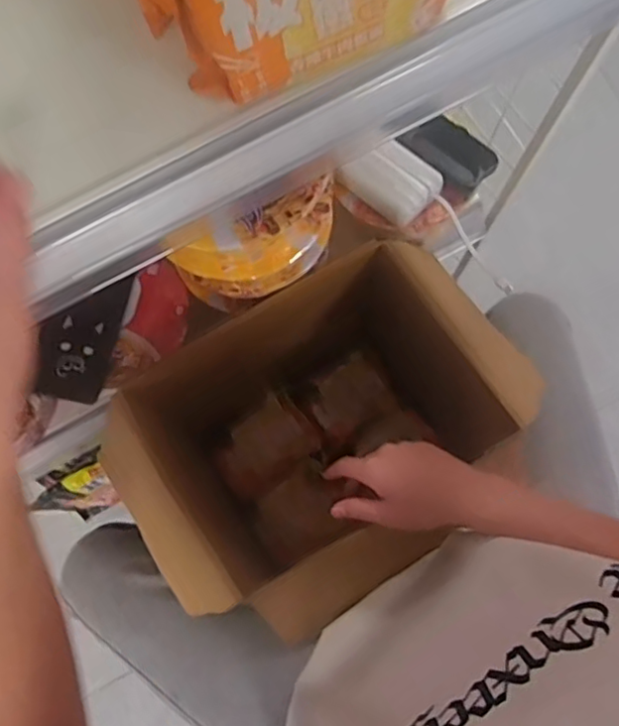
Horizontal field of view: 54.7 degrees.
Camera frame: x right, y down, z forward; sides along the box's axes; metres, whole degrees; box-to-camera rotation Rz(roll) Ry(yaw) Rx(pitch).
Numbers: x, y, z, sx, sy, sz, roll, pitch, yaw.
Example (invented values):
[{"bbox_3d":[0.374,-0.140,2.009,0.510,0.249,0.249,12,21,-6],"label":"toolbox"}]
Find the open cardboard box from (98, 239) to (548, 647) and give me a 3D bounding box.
[{"bbox_3d":[0.021,0.089,0.698,0.416,0.309,0.299,-32,80,-5],"label":"open cardboard box"}]

